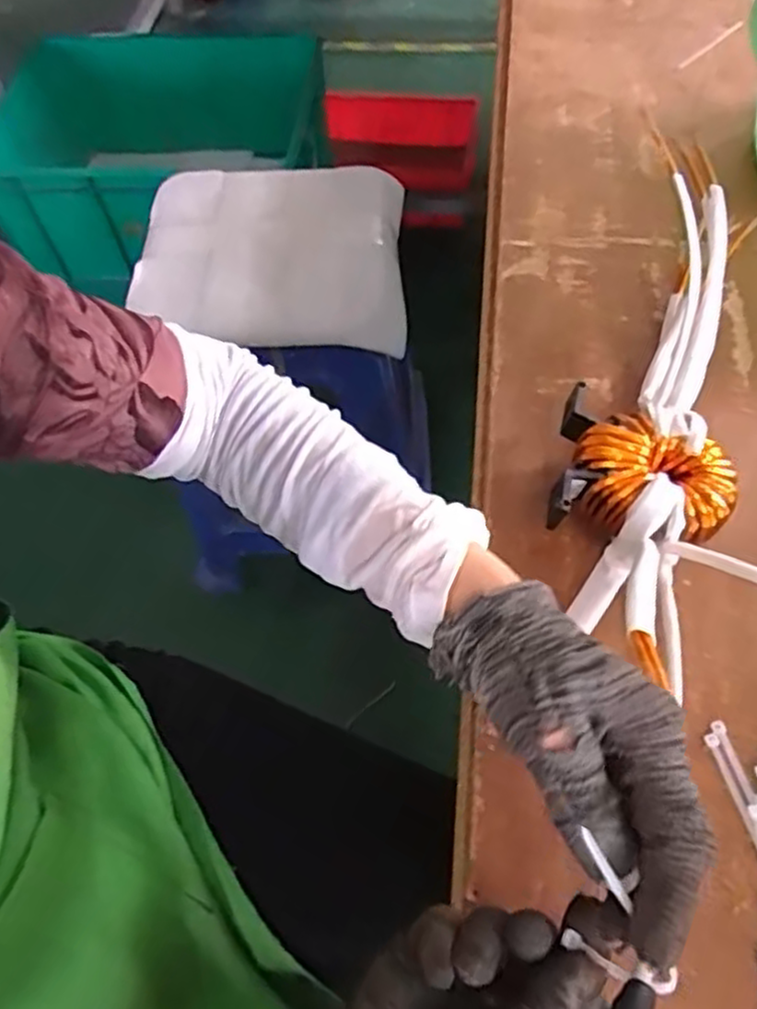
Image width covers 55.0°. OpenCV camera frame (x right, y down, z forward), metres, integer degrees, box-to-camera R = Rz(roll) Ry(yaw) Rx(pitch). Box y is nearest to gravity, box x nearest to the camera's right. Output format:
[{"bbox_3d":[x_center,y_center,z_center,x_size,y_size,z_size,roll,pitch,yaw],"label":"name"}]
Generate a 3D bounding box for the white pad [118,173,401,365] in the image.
[{"bbox_3d":[-0.130,-0.294,0.858,0.312,0.030,0.273,-1,59,2],"label":"white pad"}]

